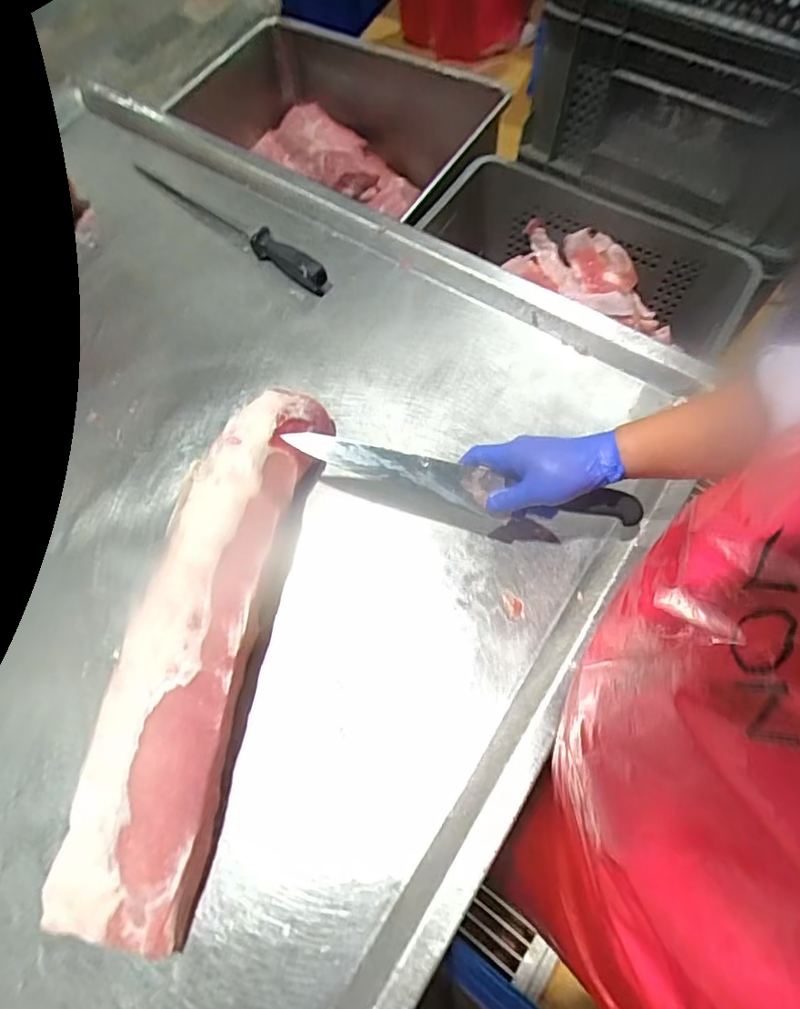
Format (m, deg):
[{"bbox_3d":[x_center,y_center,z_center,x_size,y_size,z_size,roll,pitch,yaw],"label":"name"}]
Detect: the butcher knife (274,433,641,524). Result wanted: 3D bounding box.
[{"bbox_3d":[0.060,-0.022,0.547,0.351,0.023,0.036,12,70,3],"label":"butcher knife"}]

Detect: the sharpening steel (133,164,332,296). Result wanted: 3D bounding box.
[{"bbox_3d":[-0.249,-0.406,0.770,0.384,0.038,0.034,39,75,16],"label":"sharpening steel"}]

